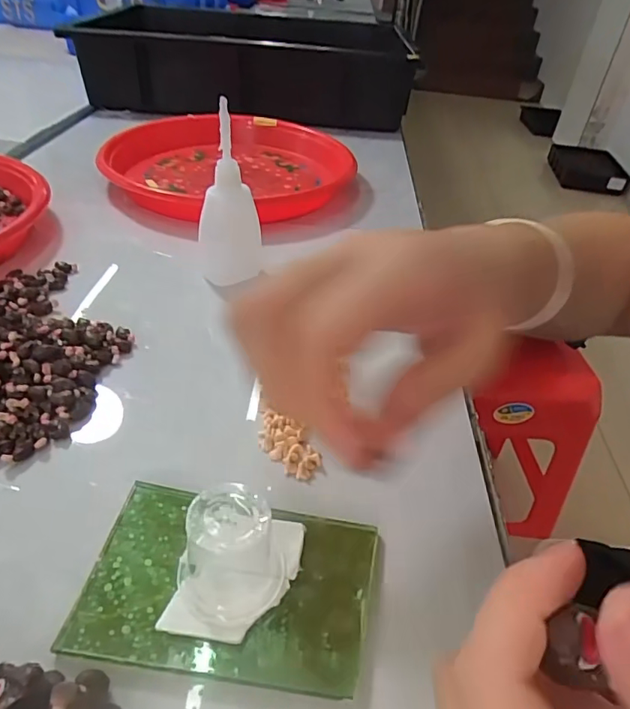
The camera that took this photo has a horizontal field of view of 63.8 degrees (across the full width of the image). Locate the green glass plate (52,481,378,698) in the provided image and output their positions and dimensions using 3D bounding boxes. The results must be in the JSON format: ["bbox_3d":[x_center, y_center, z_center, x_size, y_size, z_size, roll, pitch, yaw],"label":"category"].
[{"bbox_3d":[-0.031,0.084,0.190,0.102,0.008,0.067,10,39,4],"label":"green glass plate"}]

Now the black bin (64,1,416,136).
[{"bbox_3d":[-0.088,-0.438,0.762,0.423,0.101,0.342,3,39,-5],"label":"black bin"}]

